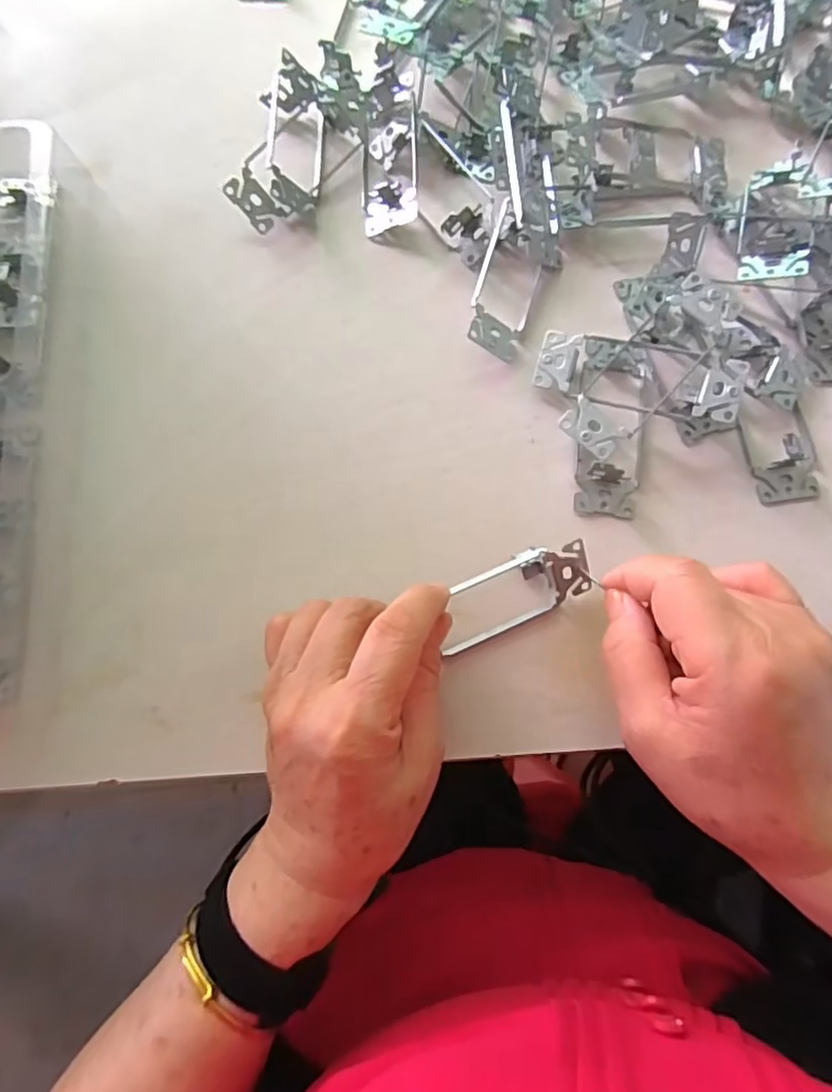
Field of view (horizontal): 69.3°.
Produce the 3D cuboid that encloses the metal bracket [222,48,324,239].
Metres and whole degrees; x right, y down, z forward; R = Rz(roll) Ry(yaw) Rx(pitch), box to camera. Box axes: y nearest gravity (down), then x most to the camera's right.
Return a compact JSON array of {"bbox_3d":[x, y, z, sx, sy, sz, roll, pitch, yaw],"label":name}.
[{"bbox_3d":[-0.076,-0.243,0.366,0.044,0.031,0.105,19,78,4],"label":"metal bracket"}]

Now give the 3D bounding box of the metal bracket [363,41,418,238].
[{"bbox_3d":[-0.016,-0.250,0.371,0.033,0.025,0.113,0,78,0],"label":"metal bracket"}]

